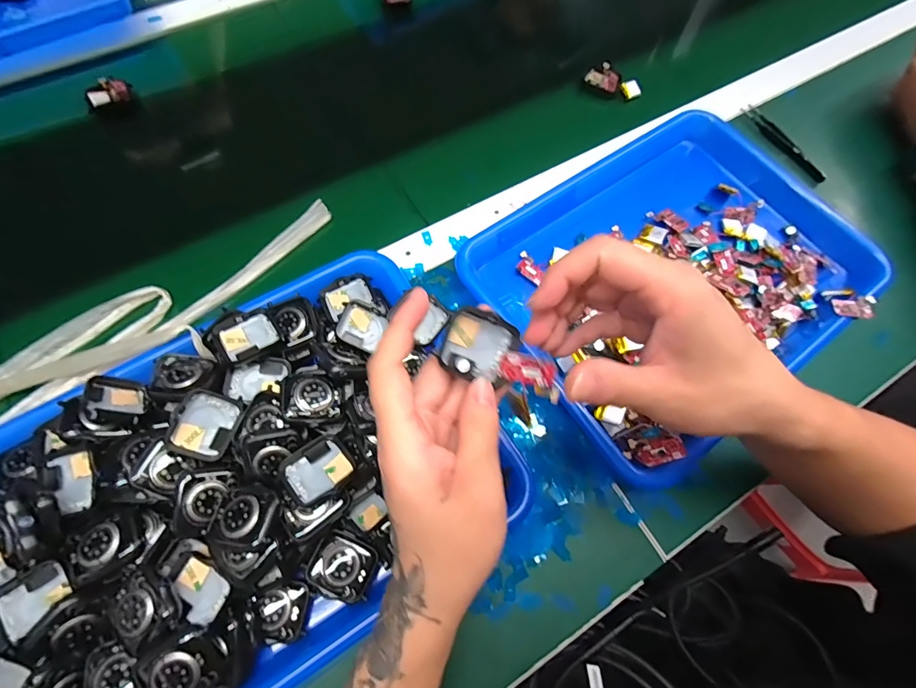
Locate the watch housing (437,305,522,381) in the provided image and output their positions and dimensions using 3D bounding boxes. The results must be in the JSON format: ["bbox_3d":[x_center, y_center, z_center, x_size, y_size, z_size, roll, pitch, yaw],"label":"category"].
[{"bbox_3d":[0.012,0.000,0.231,0.039,0.012,0.039,39,84,-20],"label":"watch housing"}]

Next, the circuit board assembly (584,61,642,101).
[{"bbox_3d":[0.183,-0.307,0.486,0.065,0.012,0.030,25,70,7],"label":"circuit board assembly"}]

